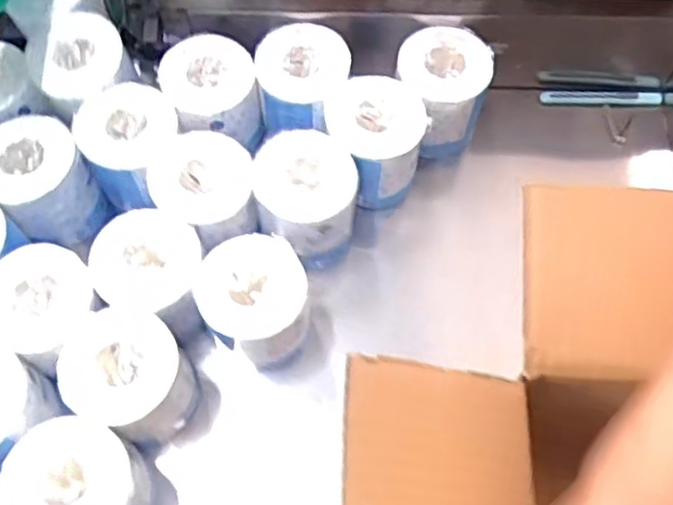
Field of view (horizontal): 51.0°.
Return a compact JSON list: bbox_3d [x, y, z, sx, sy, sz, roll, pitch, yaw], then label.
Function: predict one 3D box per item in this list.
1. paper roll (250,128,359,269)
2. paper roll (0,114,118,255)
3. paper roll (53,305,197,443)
[{"bbox_3d":[-0.029,-0.051,0.712,0.095,0.106,0.095,0,63,1],"label":"paper roll"},{"bbox_3d":[-0.296,-0.066,0.717,0.096,0.106,0.093,0,63,1],"label":"paper roll"},{"bbox_3d":[-0.182,0.113,0.626,0.101,0.099,0.096,22,66,11],"label":"paper roll"}]

